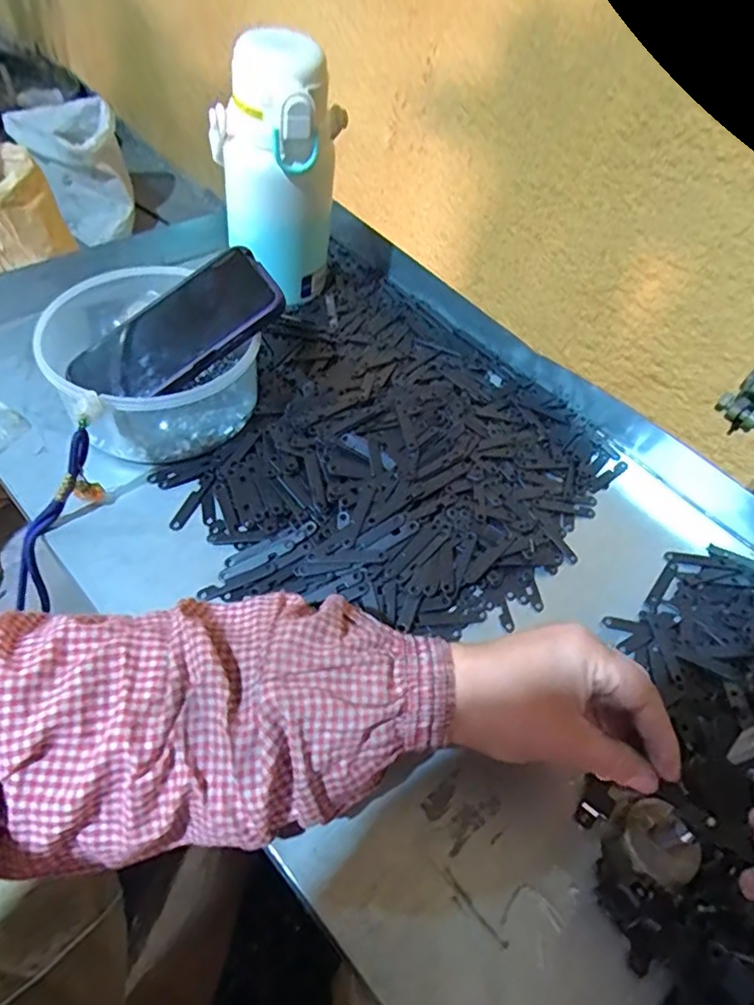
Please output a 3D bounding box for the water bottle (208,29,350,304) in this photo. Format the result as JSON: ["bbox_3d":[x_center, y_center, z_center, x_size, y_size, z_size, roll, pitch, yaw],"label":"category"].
[{"bbox_3d":[-0.079,-0.264,0.510,0.103,0.197,0.067,-11,55,-14],"label":"water bottle"}]

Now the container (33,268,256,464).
[{"bbox_3d":[-0.174,-0.109,0.456,0.137,0.068,0.163,-29,63,-26],"label":"container"}]

